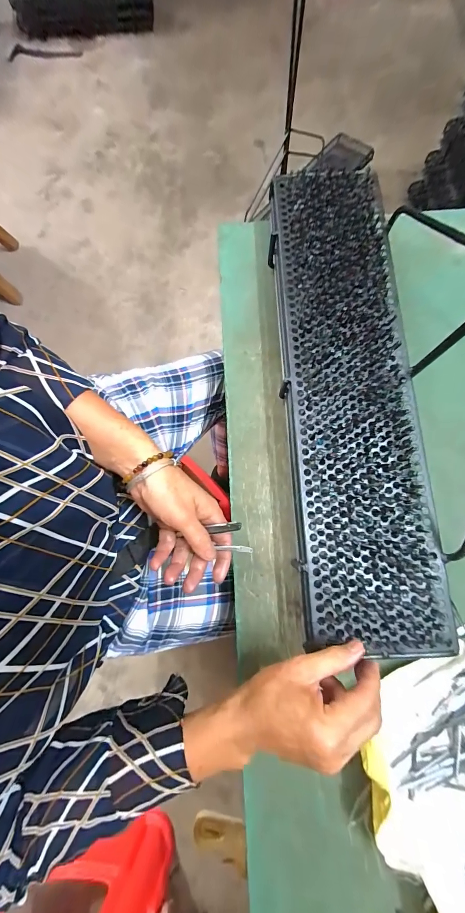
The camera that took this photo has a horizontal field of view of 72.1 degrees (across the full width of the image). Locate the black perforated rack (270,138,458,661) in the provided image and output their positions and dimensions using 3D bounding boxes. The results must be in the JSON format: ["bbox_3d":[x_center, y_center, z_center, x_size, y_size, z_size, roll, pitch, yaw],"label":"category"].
[{"bbox_3d":[0.135,-0.090,0.381,0.146,0.034,0.586,-3,79,0],"label":"black perforated rack"}]

